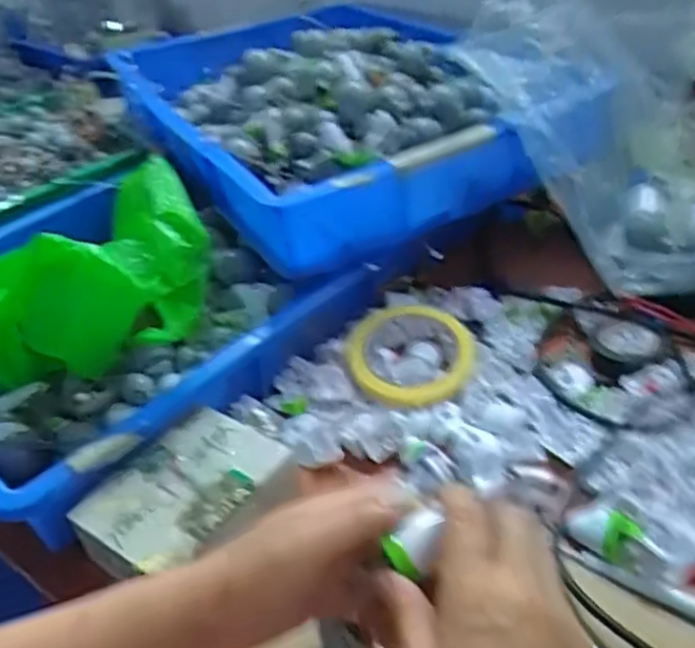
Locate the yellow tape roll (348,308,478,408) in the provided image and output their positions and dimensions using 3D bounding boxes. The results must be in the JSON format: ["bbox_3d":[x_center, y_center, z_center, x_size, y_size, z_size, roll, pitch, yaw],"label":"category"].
[{"bbox_3d":[0.050,0.022,0.591,0.103,0.023,0.101,-5,37,4],"label":"yellow tape roll"}]

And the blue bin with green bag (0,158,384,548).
[{"bbox_3d":[-0.237,-0.039,0.622,0.383,0.161,0.322,25,48,36],"label":"blue bin with green bag"}]

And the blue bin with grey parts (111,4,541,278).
[{"bbox_3d":[-0.054,-0.249,0.821,0.297,0.118,0.589,-18,38,-13],"label":"blue bin with grey parts"}]

